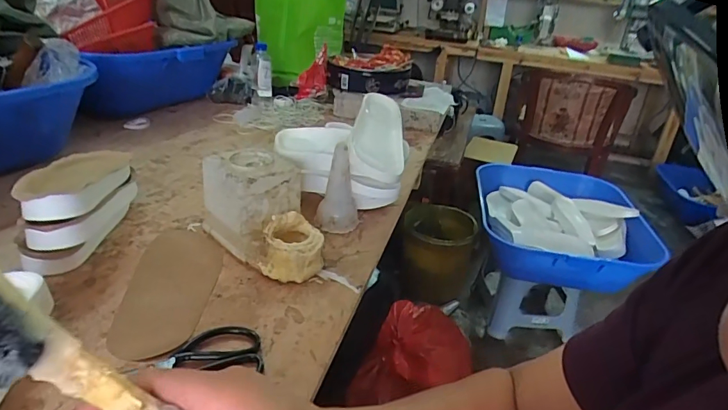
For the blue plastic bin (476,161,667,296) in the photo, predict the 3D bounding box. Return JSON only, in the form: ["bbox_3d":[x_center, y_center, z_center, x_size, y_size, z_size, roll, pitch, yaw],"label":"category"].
[{"bbox_3d":[0.626,0.062,1.486,0.477,0.163,0.592,9,28,6],"label":"blue plastic bin"}]

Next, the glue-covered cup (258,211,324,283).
[{"bbox_3d":[-0.099,0.059,0.624,0.086,0.069,0.073,4,27,-5],"label":"glue-covered cup"}]

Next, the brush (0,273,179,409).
[{"bbox_3d":[-0.123,0.075,0.198,0.021,0.114,0.028,-37,33,3],"label":"brush"}]

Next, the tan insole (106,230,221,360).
[{"bbox_3d":[-0.245,0.099,0.587,0.104,0.006,0.253,0,27,-12],"label":"tan insole"}]

